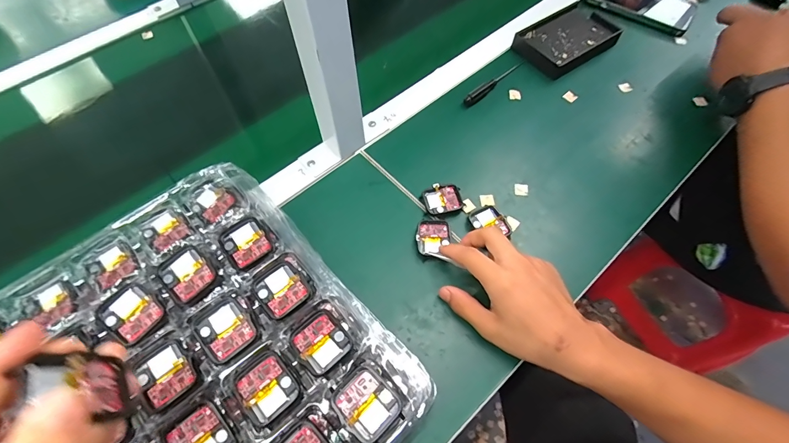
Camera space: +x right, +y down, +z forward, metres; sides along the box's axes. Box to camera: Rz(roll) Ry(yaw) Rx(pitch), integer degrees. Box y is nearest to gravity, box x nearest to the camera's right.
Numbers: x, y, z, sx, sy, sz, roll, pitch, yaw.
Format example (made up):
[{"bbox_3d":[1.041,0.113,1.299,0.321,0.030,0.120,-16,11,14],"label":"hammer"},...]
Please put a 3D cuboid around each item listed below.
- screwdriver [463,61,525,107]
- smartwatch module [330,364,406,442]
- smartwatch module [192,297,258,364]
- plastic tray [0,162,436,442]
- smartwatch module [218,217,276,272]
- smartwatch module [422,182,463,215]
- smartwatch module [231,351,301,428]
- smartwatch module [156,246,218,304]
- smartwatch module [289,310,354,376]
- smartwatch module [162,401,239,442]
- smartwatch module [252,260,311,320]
[{"bbox_3d":[0.146,-0.199,0.525,0.122,0.015,0.015,-37,67,-17],"label":"screwdriver"},{"bbox_3d":[-0.019,0.125,0.259,0.044,0.006,0.038,41,69,21],"label":"smartwatch module"},{"bbox_3d":[-0.129,0.082,0.285,0.036,0.007,0.040,-38,67,-18],"label":"smartwatch module"},{"bbox_3d":[-0.153,0.106,0.285,0.246,0.035,0.291,-40,67,-19],"label":"plastic tray"},{"bbox_3d":[-0.127,0.018,0.323,0.037,0.006,0.042,-36,66,-17],"label":"smartwatch module"},{"bbox_3d":[0.056,-0.027,0.434,0.042,0.010,0.036,-11,61,-5],"label":"smartwatch module"},{"bbox_3d":[-0.091,0.117,0.265,0.037,0.004,0.044,-39,67,-18],"label":"smartwatch module"},{"bbox_3d":[-0.168,0.042,0.304,0.035,0.009,0.038,-41,68,-19],"label":"smartwatch module"},{"bbox_3d":[-0.055,0.089,0.280,0.037,0.004,0.040,-38,67,-18],"label":"smartwatch module"},{"bbox_3d":[-0.128,0.146,0.248,0.037,0.010,0.041,-37,67,-18],"label":"smartwatch module"},{"bbox_3d":[-0.092,0.054,0.304,0.036,0.005,0.041,-36,66,-17],"label":"smartwatch module"}]

